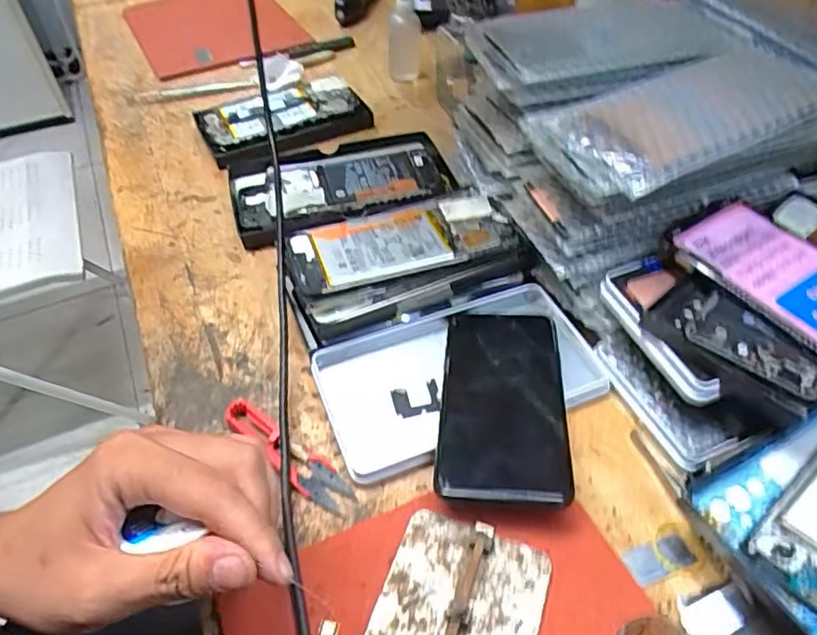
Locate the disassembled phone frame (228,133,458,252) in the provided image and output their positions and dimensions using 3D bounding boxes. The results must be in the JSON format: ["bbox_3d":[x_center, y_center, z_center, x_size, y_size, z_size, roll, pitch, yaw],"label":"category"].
[{"bbox_3d":[-0.062,-0.126,0.540,0.198,0.010,0.109,-12,49,-9],"label":"disassembled phone frame"}]

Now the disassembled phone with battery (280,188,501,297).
[{"bbox_3d":[-0.009,-0.060,0.443,0.159,0.010,0.079,-16,50,-13],"label":"disassembled phone with battery"}]

